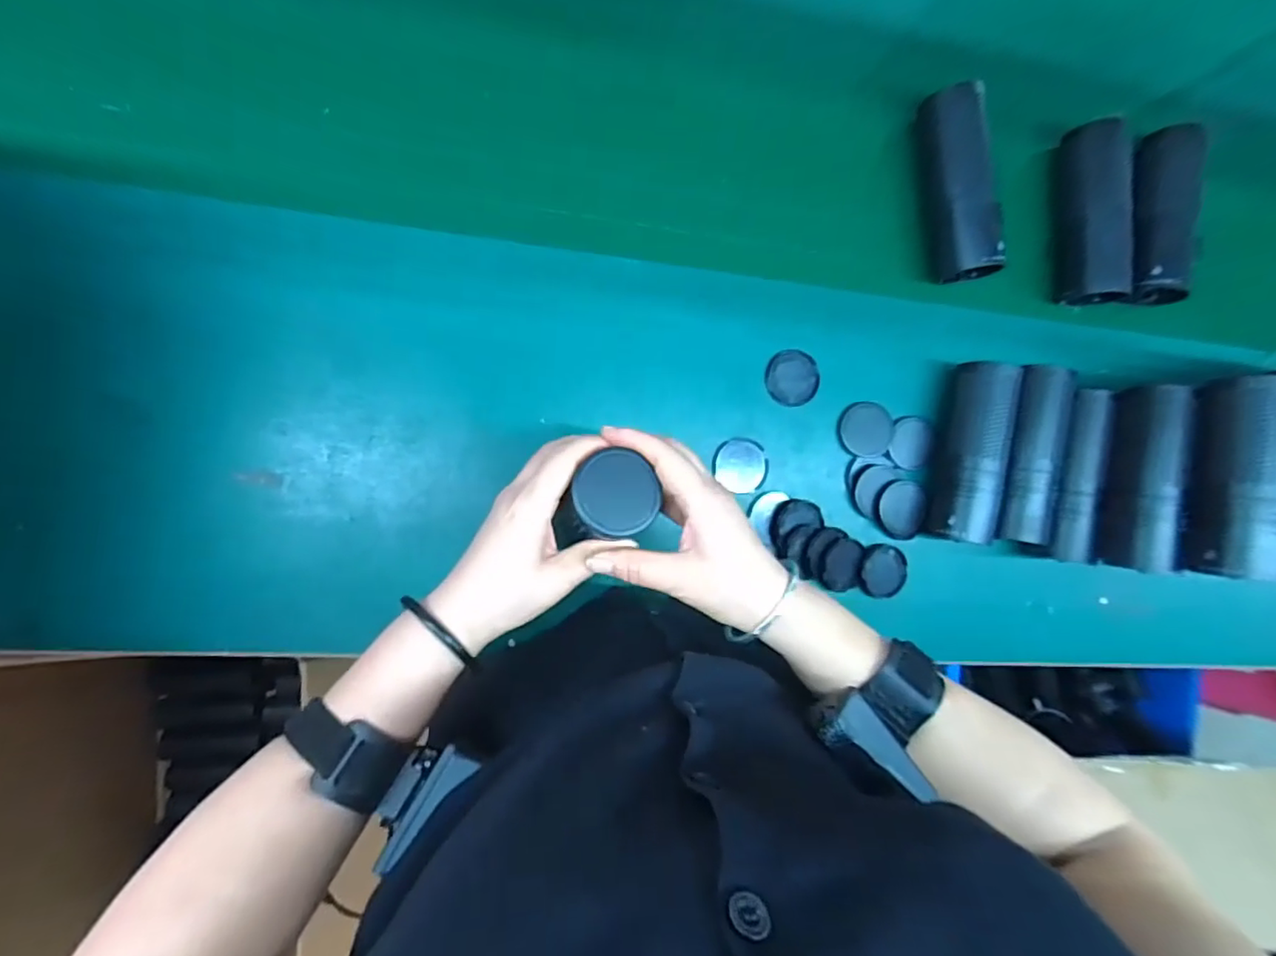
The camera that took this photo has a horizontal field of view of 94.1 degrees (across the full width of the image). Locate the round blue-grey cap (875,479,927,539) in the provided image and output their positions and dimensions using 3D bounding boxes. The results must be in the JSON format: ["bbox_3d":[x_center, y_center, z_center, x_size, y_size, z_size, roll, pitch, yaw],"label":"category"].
[{"bbox_3d":[0.244,0.029,0.546,0.046,0.009,0.053,-1,92,-11],"label":"round blue-grey cap"}]

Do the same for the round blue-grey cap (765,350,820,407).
[{"bbox_3d":[0.141,-0.091,0.538,0.050,0.010,0.050,0,92,-11],"label":"round blue-grey cap"}]

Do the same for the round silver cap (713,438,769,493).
[{"bbox_3d":[0.094,-0.012,0.531,0.050,0.006,0.045,45,83,-9],"label":"round silver cap"}]

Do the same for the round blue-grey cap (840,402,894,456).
[{"bbox_3d":[0.211,-0.045,0.548,0.050,0.005,0.048,0,87,-9],"label":"round blue-grey cap"}]

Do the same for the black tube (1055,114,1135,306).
[{"bbox_3d":[0.440,-0.256,0.575,0.047,0.049,0.168,1,87,-10],"label":"black tube"}]

